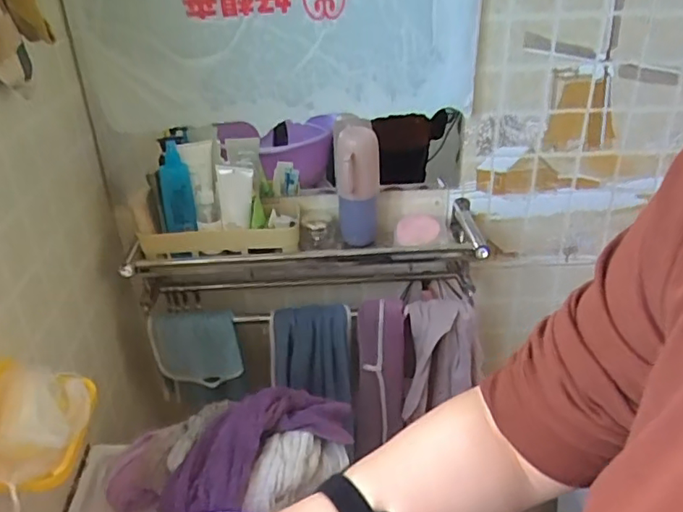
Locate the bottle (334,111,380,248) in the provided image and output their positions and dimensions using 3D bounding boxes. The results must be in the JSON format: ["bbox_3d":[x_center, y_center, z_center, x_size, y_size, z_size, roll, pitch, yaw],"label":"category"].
[{"bbox_3d":[0.024,-0.111,0.937,0.075,0.202,0.096,0,30,3],"label":"bottle"}]

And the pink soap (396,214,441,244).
[{"bbox_3d":[0.129,-0.045,0.968,0.072,0.044,0.023,-3,30,-3],"label":"pink soap"}]

